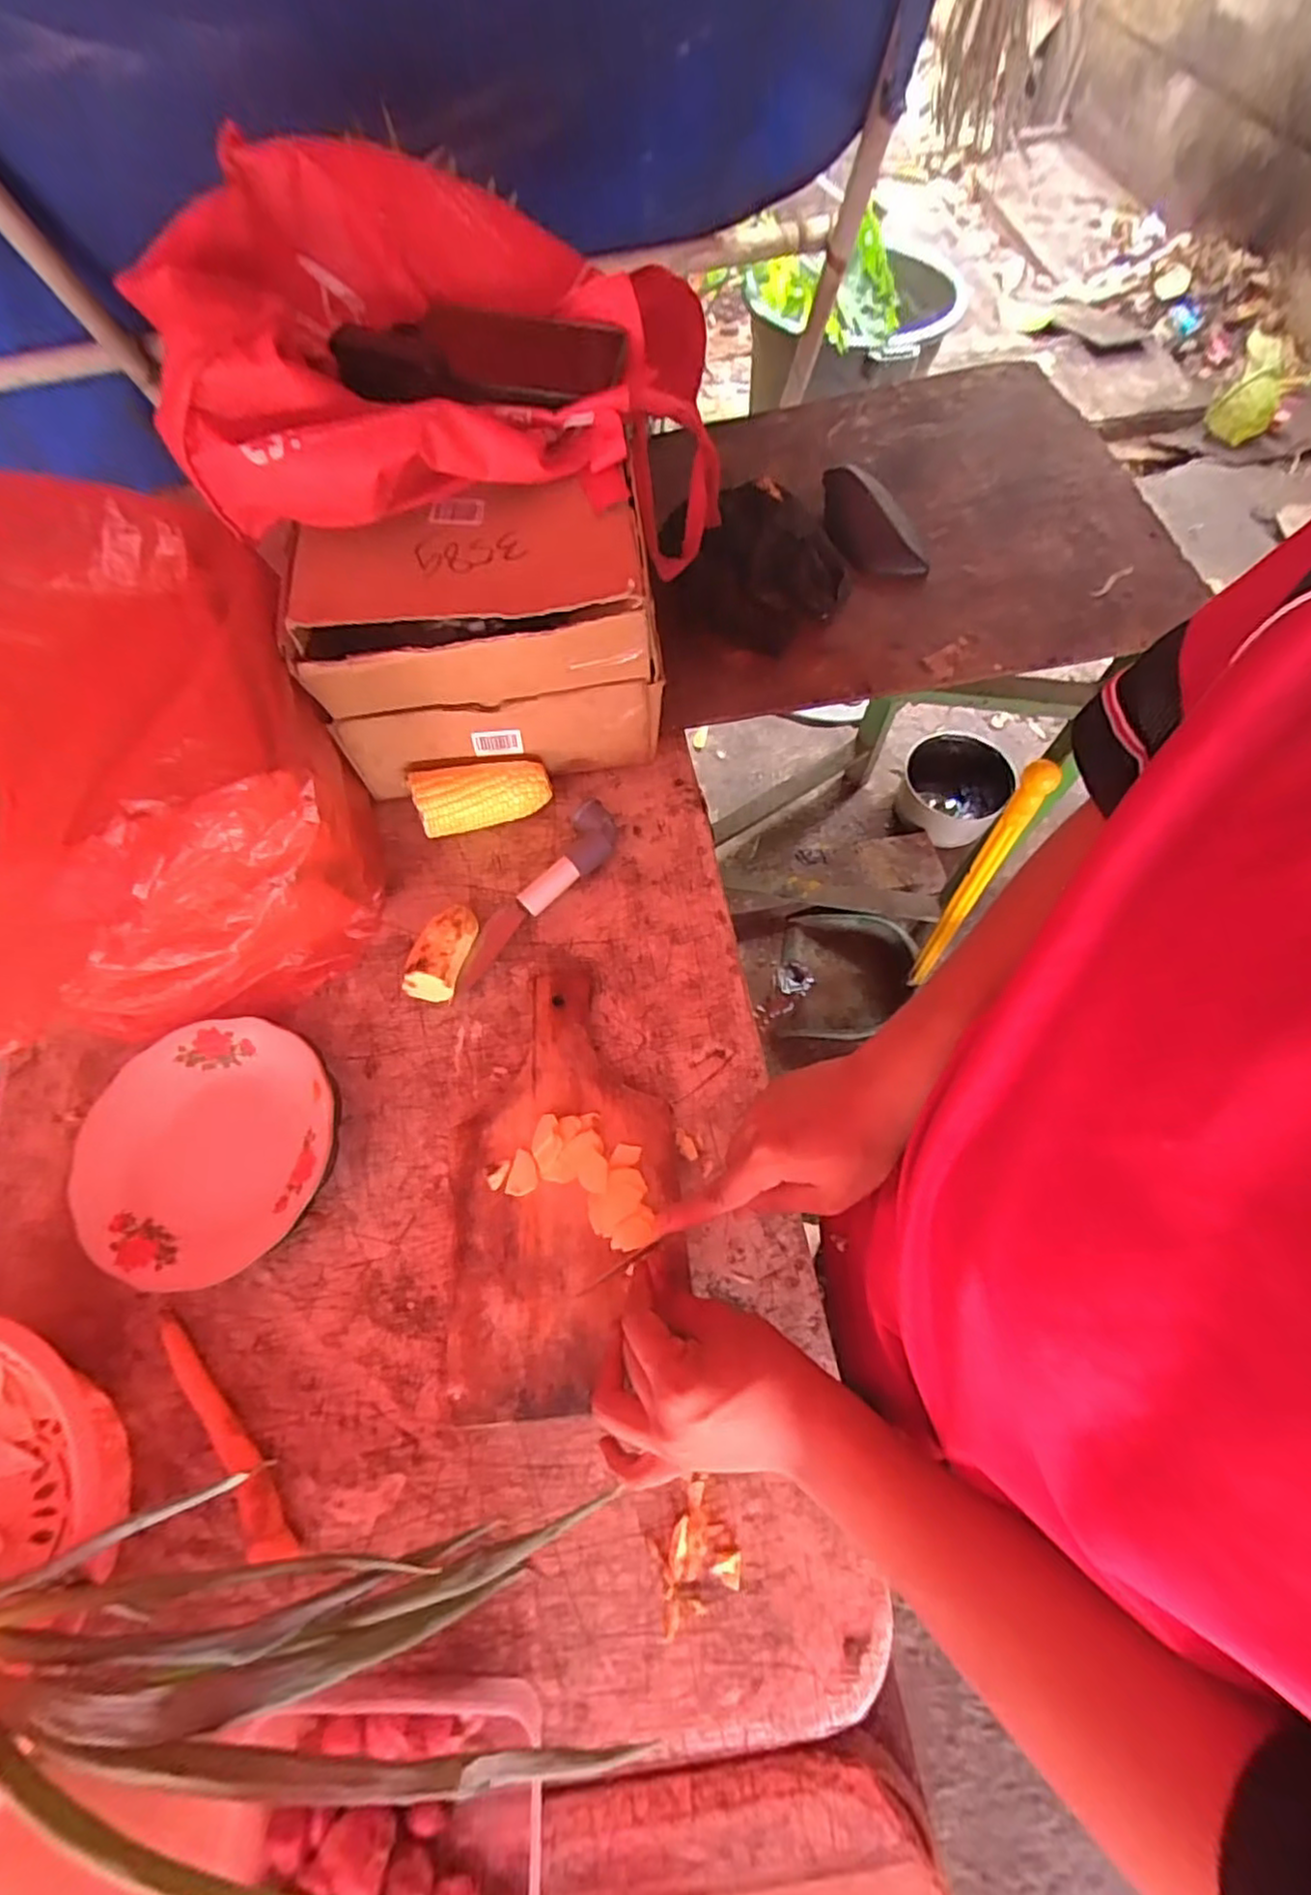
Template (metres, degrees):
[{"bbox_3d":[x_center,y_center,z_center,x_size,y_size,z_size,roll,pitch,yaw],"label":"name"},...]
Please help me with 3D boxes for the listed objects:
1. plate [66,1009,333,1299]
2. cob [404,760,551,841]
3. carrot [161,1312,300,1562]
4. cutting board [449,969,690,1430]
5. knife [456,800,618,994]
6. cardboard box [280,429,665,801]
[{"bbox_3d":[-0.322,0.147,0.516,0.175,0.045,0.178,-1,65,2],"label":"plate"},{"bbox_3d":[-0.150,-0.133,0.619,0.115,0.057,0.044,-13,65,-3],"label":"cob"},{"bbox_3d":[-0.280,0.314,0.454,0.017,0.019,0.169,-37,69,-14],"label":"carrot"},{"bbox_3d":[-0.067,0.163,0.505,0.157,0.027,0.294,-6,65,0],"label":"cutting board"},{"bbox_3d":[-0.101,-0.044,0.587,0.044,0.034,0.191,35,71,17],"label":"knife"},{"bbox_3d":[-0.139,-0.253,0.599,0.268,0.203,0.144,-11,65,-2],"label":"cardboard box"}]

